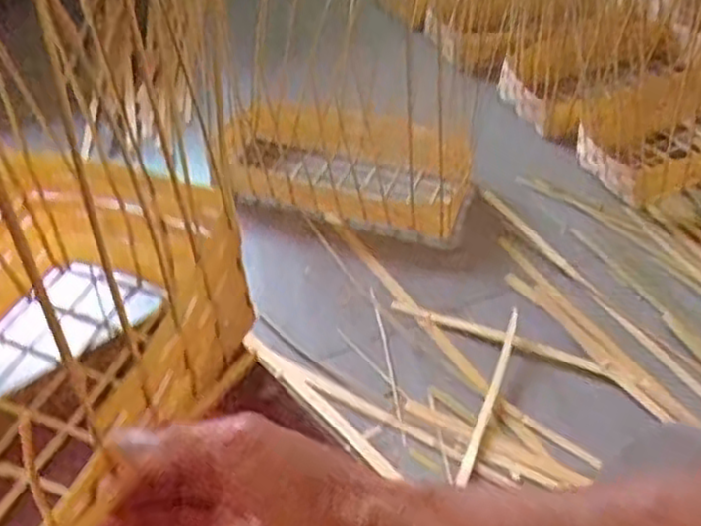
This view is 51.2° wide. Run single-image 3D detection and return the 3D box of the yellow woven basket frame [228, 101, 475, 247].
[{"bbox_3d":[-0.015,-0.177,1.253,0.454,0.080,0.226,12,46,14],"label":"yellow woven basket frame"}]

